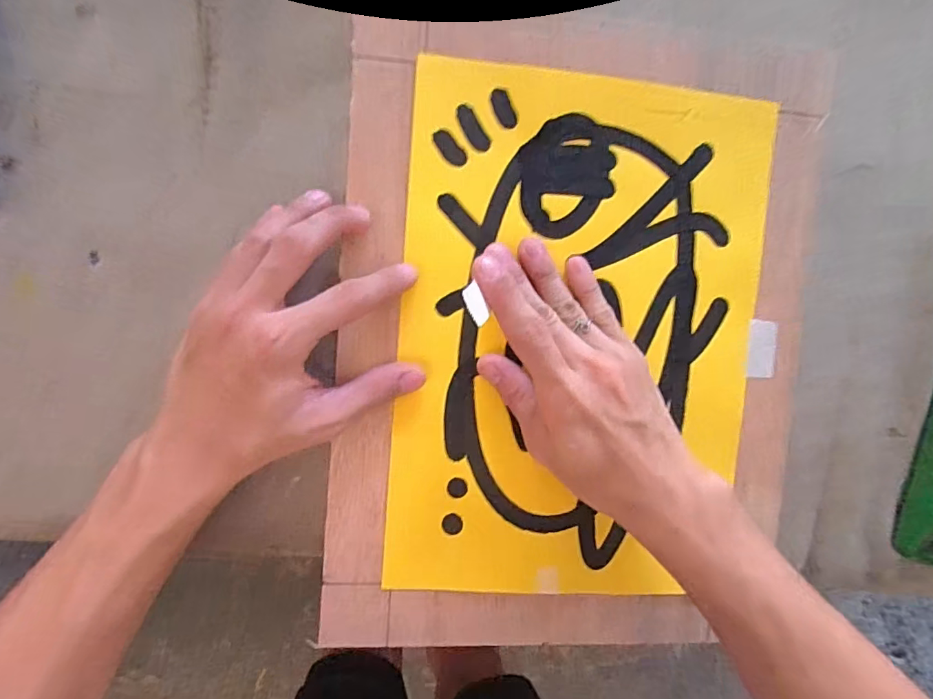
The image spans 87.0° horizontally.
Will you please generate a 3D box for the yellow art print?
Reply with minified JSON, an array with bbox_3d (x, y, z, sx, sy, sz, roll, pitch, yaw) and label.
[{"bbox_3d":[0.067,-0.004,0.286,0.210,0.005,0.296,4,93,-7],"label":"yellow art print"}]

